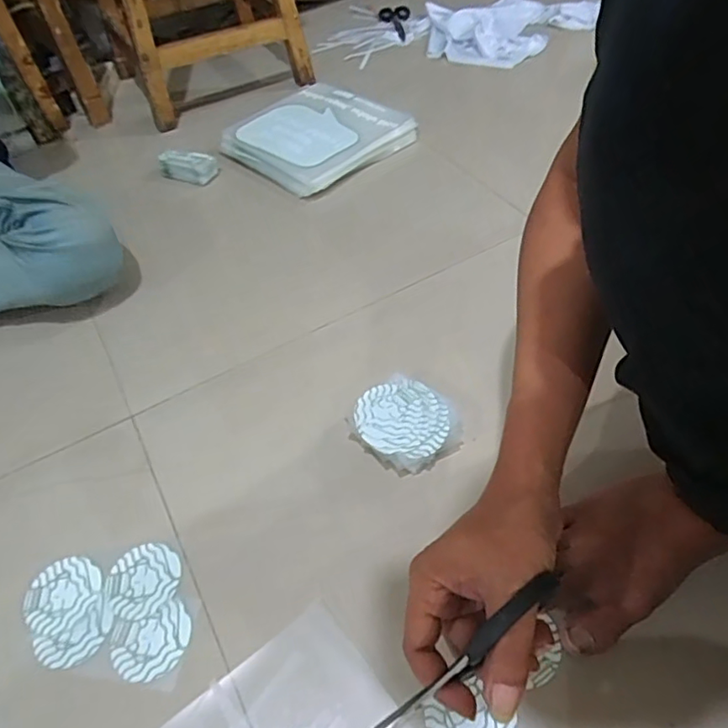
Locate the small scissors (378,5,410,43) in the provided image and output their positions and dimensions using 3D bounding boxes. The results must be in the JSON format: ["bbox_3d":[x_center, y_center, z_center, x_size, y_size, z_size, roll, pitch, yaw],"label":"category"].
[{"bbox_3d":[0.074,-0.823,1.348,0.075,0.011,0.174,-2,51,3],"label":"small scissors"}]

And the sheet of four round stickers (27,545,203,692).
[{"bbox_3d":[-0.227,0.216,0.504,0.160,0.004,0.110,5,52,9],"label":"sheet of four round stickers"}]

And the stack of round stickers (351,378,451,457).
[{"bbox_3d":[0.040,0.063,0.588,0.095,0.031,0.087,4,51,8],"label":"stack of round stickers"}]

